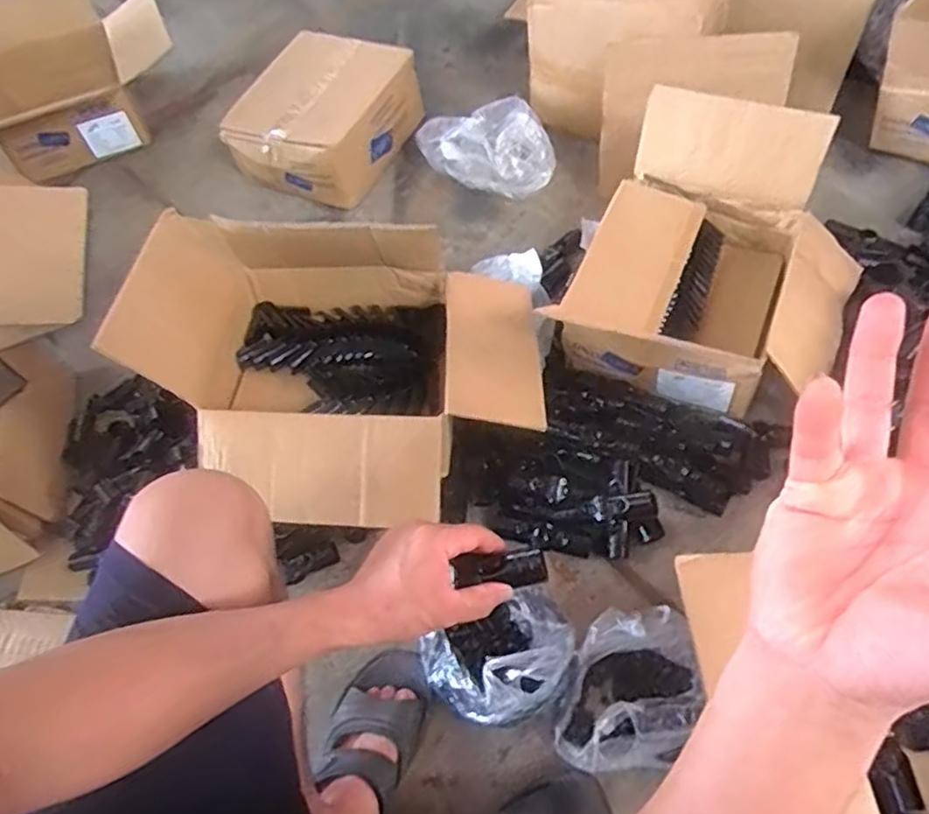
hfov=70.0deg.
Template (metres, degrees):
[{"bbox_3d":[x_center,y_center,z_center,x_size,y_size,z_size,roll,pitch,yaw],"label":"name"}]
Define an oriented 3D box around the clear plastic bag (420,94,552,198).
[{"bbox_3d":[0.034,-0.473,1.215,0.255,0.092,0.171,1,58,8],"label":"clear plastic bag"}]

